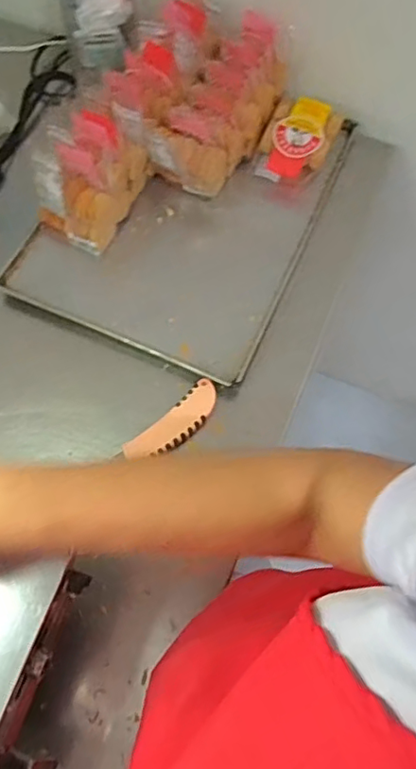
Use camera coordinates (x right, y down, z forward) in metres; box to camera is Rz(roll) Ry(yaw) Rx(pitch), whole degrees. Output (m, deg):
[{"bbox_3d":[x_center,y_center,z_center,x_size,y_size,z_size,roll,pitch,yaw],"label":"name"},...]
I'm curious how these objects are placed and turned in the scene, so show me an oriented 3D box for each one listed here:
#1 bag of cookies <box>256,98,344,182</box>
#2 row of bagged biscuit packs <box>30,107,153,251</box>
[{"bbox_3d":[0.117,-0.318,0.740,0.087,0.045,0.123,25,70,10],"label":"bag of cookies"},{"bbox_3d":[-0.137,-0.244,0.667,0.084,0.116,0.125,27,70,11],"label":"row of bagged biscuit packs"}]

